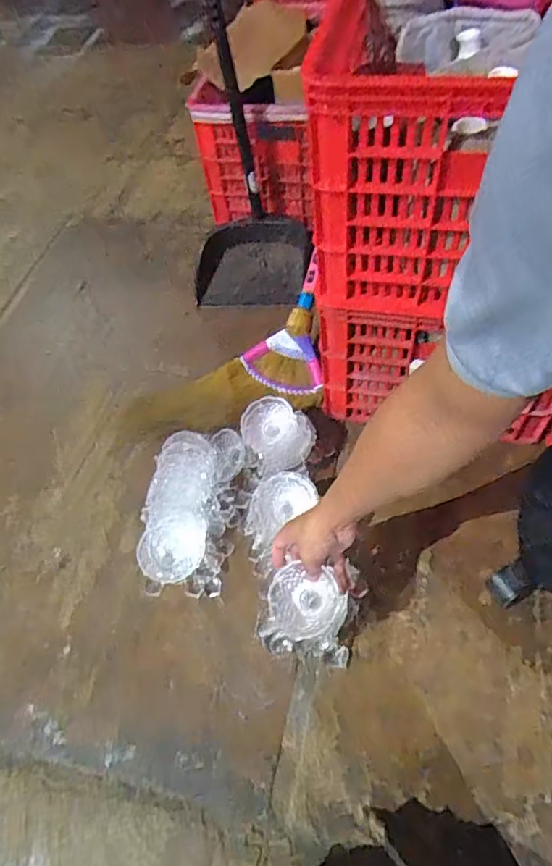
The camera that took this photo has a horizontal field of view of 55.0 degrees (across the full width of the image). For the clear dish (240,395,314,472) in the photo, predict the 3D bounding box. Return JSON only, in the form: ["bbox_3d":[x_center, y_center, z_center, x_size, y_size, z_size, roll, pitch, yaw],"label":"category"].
[{"bbox_3d":[0.000,0.001,0.954,0.113,0.039,0.132,-44,75,-9],"label":"clear dish"}]

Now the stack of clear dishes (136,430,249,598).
[{"bbox_3d":[-0.146,0.127,0.921,0.154,0.085,0.288,0,57,6],"label":"stack of clear dishes"}]

